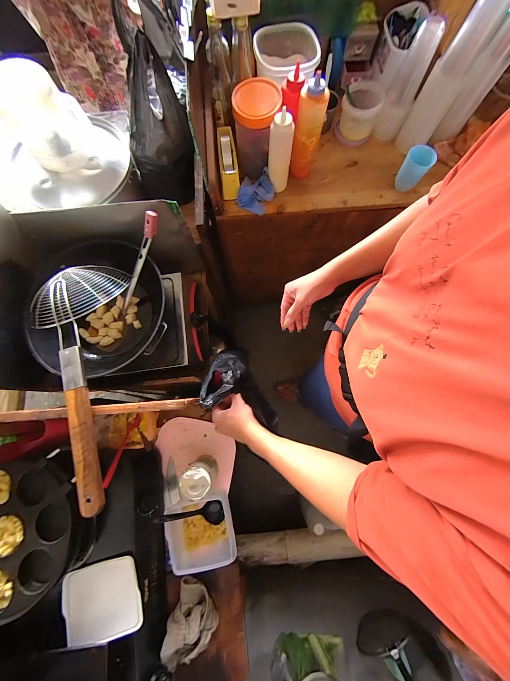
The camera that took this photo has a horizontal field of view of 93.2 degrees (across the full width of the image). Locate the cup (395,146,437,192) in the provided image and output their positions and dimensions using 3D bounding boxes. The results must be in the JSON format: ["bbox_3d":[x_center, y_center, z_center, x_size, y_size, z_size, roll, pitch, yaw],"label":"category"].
[{"bbox_3d":[0.455,-0.491,0.692,0.069,0.089,0.063,0,79,0],"label":"cup"}]

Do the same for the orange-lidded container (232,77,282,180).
[{"bbox_3d":[0.004,-0.574,0.678,0.123,0.171,0.137,-5,79,-1],"label":"orange-lidded container"}]

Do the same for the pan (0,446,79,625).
[{"bbox_3d":[-0.496,0.388,0.487,0.284,0.043,0.266,0,79,0],"label":"pan"}]

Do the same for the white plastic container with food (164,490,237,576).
[{"bbox_3d":[-0.130,0.443,0.576,0.148,0.092,0.146,0,79,0],"label":"white plastic container with food"}]

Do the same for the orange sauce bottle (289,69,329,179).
[{"bbox_3d":[0.137,-0.536,0.640,0.069,0.208,0.069,9,79,2],"label":"orange sauce bottle"}]

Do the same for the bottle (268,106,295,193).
[{"bbox_3d":[0.065,-0.488,0.649,0.064,0.191,0.048,10,79,2],"label":"bottle"}]

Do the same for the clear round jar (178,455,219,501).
[{"bbox_3d":[-0.138,0.334,0.594,0.068,0.111,0.073,0,79,0],"label":"clear round jar"}]

